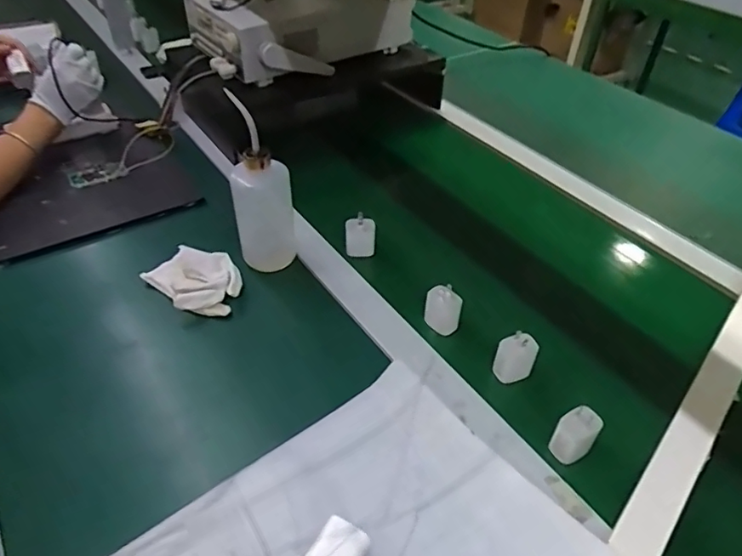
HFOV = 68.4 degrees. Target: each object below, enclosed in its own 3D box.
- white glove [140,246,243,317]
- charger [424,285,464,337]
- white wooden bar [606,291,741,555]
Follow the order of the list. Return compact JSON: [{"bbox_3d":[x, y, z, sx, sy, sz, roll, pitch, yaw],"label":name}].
[{"bbox_3d":[-0.222,0.003,0.704,0.095,0.025,0.117,-32,52,-32],"label":"white glove"},{"bbox_3d":[0.088,0.038,0.672,0.043,0.056,0.029,8,42,6],"label":"charger"},{"bbox_3d":[0.374,0.120,0.594,0.043,0.012,0.578,29,49,30],"label":"white wooden bar"}]

